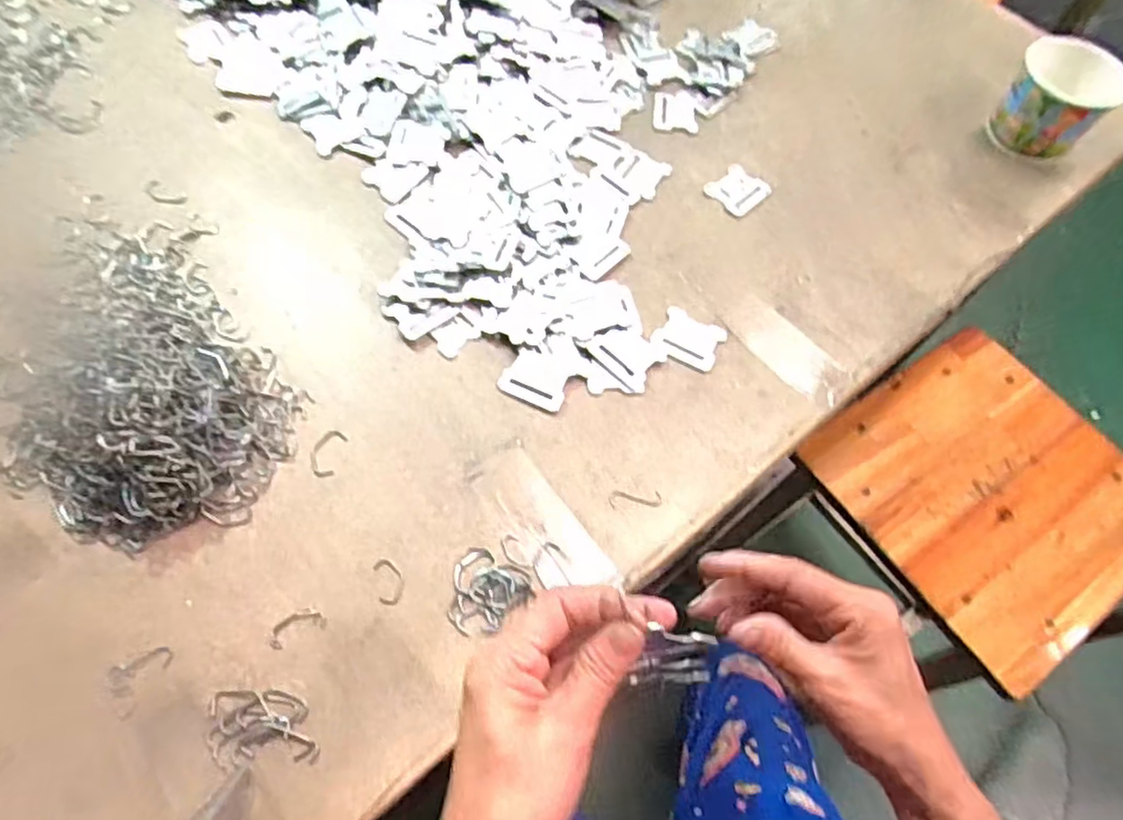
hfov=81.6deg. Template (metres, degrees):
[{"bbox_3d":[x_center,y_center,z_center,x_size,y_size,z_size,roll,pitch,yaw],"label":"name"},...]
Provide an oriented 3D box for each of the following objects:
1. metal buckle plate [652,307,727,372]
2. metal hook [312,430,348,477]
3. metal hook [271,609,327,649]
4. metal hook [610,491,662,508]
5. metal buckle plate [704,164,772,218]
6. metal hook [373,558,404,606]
[{"bbox_3d":[0.105,-0.058,0.535,0.052,0.006,0.047,23,65,9],"label":"metal buckle plate"},{"bbox_3d":[-0.172,0.031,0.477,0.021,0.004,0.037,13,63,4],"label":"metal hook"},{"bbox_3d":[-0.172,0.139,0.420,0.035,0.004,0.018,-24,67,-14],"label":"metal hook"},{"bbox_3d":[0.055,0.065,0.475,0.037,0.004,0.012,0,63,-3],"label":"metal hook"},{"bbox_3d":[0.167,-0.209,0.615,0.052,0.004,0.049,-39,71,-20],"label":"metal buckle plate"},{"bbox_3d":[-0.116,0.115,0.439,0.018,0.004,0.033,-15,65,-10],"label":"metal hook"}]

